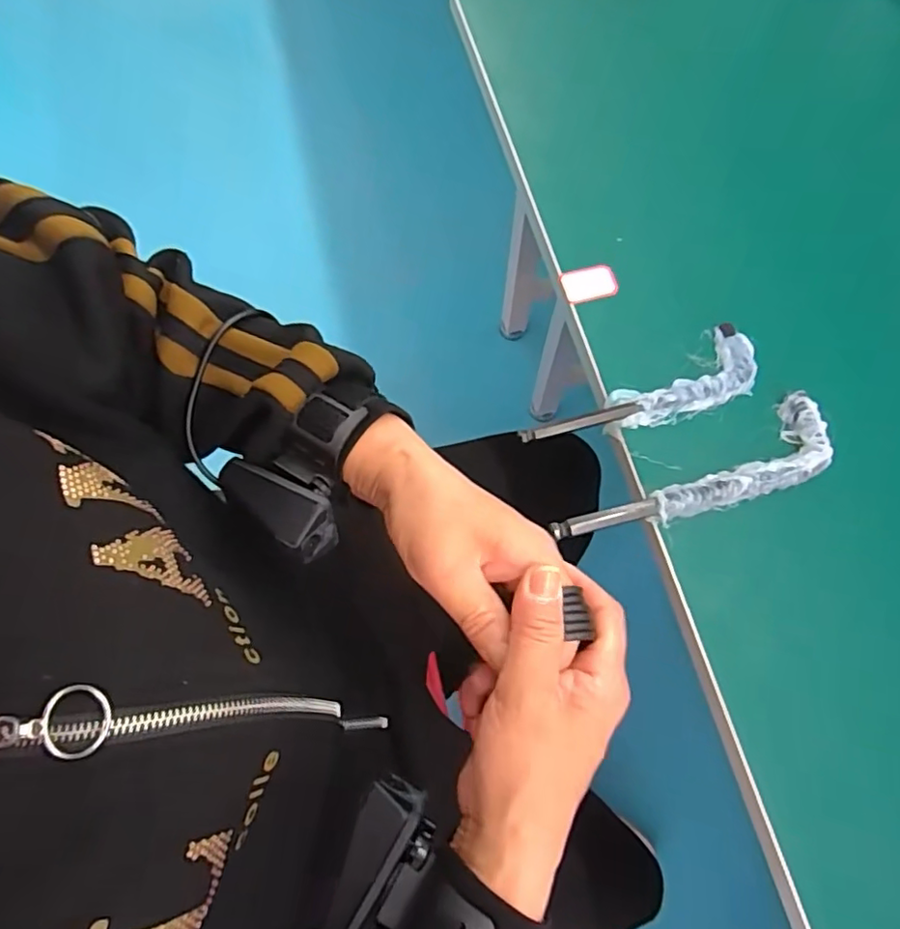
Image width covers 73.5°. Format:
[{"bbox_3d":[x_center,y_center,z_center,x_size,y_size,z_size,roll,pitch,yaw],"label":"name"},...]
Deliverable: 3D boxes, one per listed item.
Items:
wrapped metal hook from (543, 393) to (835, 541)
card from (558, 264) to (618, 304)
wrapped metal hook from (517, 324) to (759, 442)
[{"bbox_3d":[0.144,0.013,0.357,0.176,0.015,0.045,-23,73,-6],"label":"wrapped metal hook"},{"bbox_3d":[0.094,-0.122,0.408,0.036,0.004,0.023,-14,87,4],"label":"card"},{"bbox_3d":[0.120,-0.040,0.376,0.156,0.012,0.042,-23,73,-6],"label":"wrapped metal hook"}]

